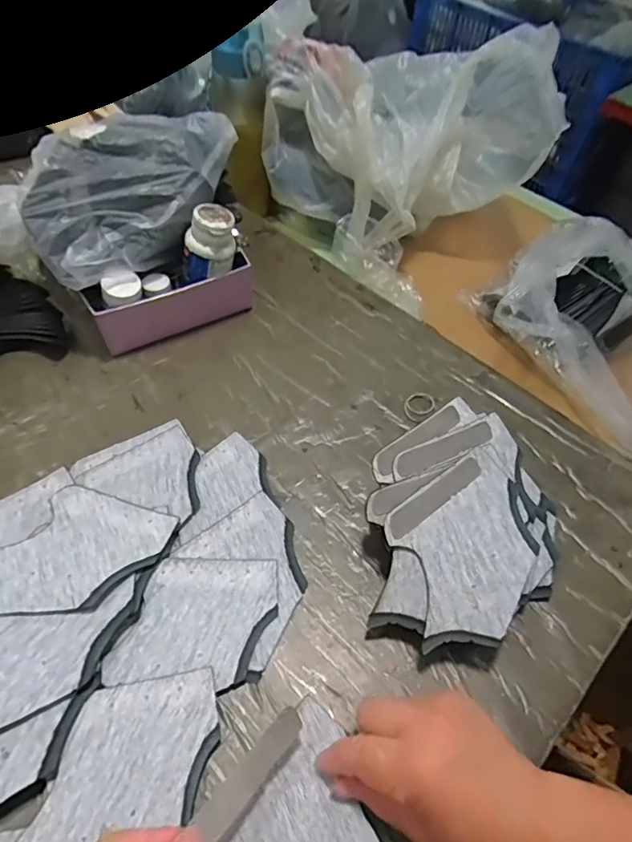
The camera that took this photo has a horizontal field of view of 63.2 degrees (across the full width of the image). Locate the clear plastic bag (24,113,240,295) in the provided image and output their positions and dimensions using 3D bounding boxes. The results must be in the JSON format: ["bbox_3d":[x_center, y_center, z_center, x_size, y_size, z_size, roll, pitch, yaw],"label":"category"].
[{"bbox_3d":[-0.170,-0.218,0.497,0.211,0.089,0.123,-16,56,-18],"label":"clear plastic bag"}]

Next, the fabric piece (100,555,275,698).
[{"bbox_3d":[-0.085,0.144,0.376,0.105,0.008,0.093,6,52,-1],"label":"fabric piece"}]

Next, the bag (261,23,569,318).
[{"bbox_3d":[0.151,-0.404,0.683,0.313,0.212,0.424,39,58,22],"label":"bag"}]

